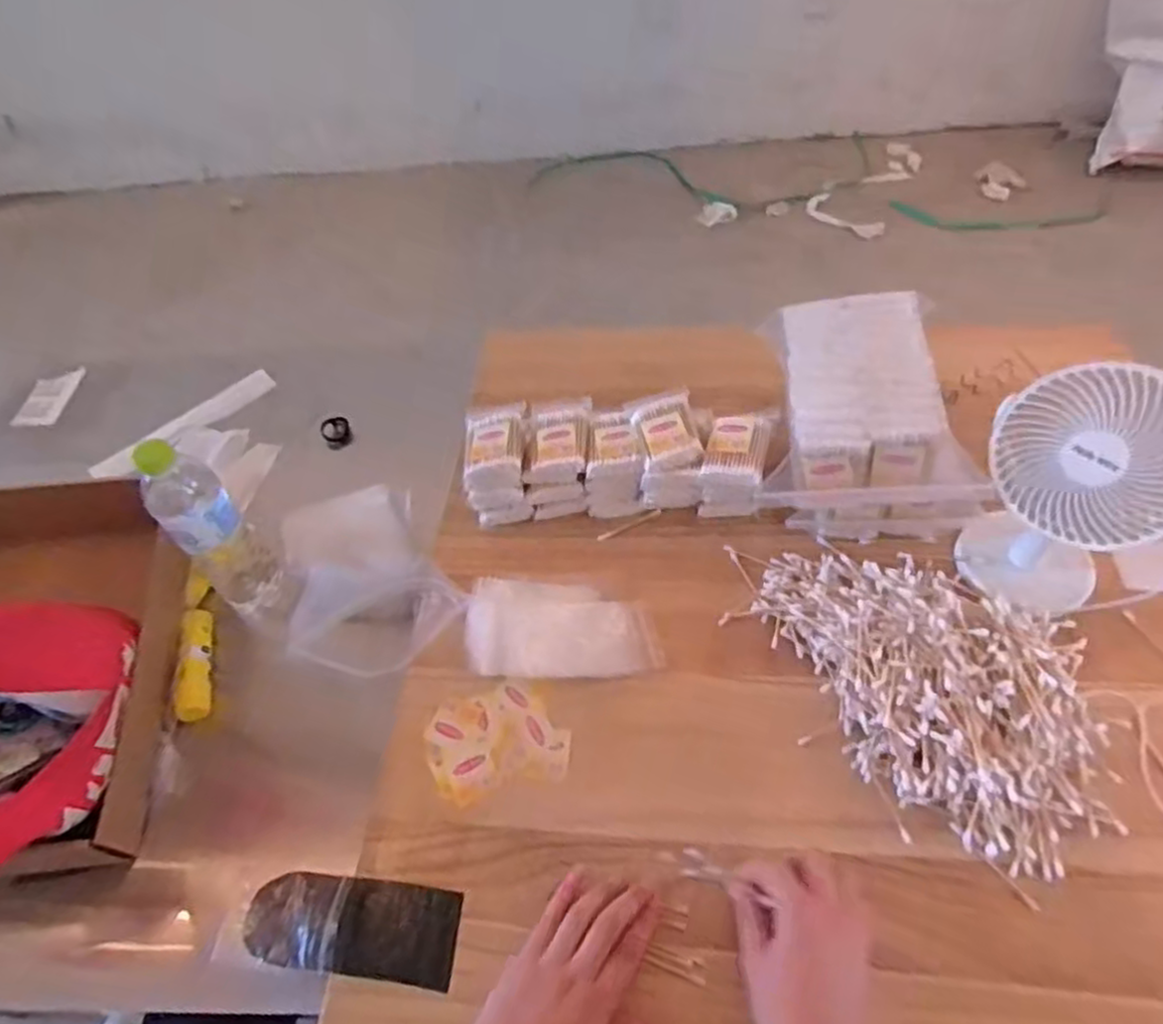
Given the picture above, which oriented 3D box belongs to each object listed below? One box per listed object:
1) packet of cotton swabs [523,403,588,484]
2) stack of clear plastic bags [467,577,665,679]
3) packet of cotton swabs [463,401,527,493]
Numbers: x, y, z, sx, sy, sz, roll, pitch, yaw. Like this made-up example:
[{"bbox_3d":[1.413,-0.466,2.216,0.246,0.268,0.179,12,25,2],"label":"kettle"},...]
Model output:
[{"bbox_3d":[-0.025,-0.073,0.736,0.062,0.032,0.086,-1,52,4],"label":"packet of cotton swabs"},{"bbox_3d":[-0.017,0.110,0.664,0.171,0.029,0.093,0,52,6],"label":"stack of clear plastic bags"},{"bbox_3d":[-0.089,-0.069,0.746,0.062,0.048,0.093,-5,52,1],"label":"packet of cotton swabs"}]

